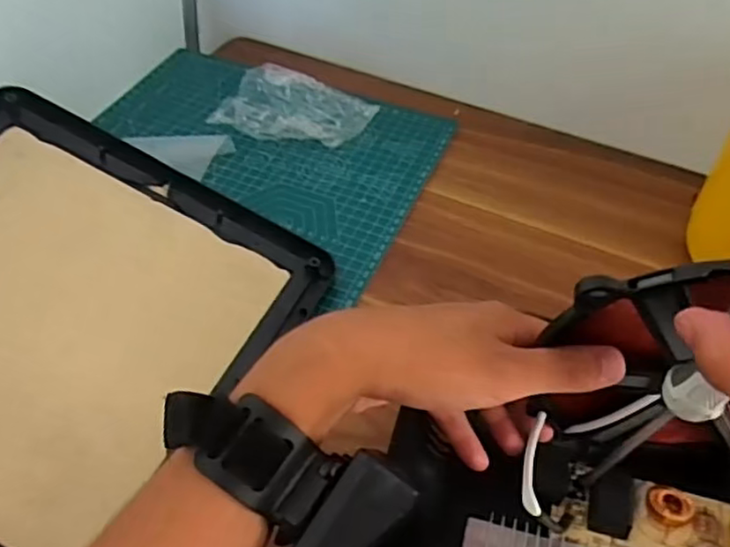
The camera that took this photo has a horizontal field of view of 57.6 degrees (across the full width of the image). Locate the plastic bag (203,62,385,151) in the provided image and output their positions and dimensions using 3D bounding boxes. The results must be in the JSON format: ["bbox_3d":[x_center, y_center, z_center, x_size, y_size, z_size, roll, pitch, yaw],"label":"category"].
[{"bbox_3d":[-0.063,-0.140,0.574,0.133,0.041,0.071,10,49,7],"label":"plastic bag"}]

